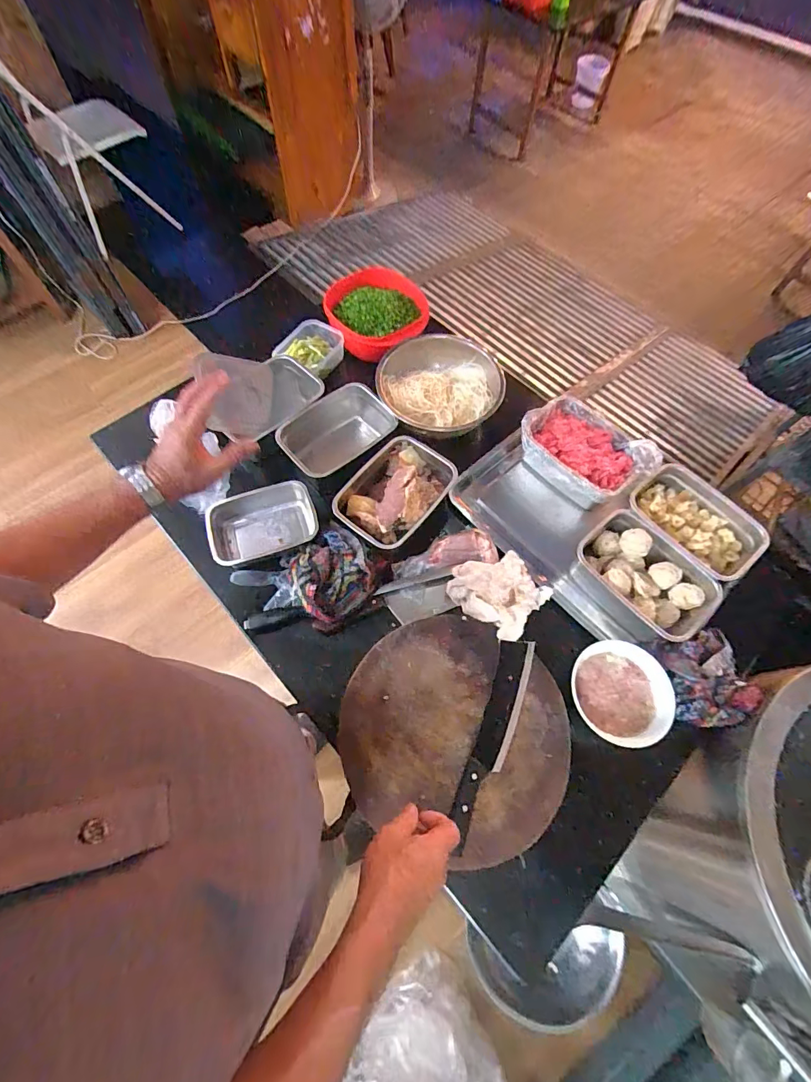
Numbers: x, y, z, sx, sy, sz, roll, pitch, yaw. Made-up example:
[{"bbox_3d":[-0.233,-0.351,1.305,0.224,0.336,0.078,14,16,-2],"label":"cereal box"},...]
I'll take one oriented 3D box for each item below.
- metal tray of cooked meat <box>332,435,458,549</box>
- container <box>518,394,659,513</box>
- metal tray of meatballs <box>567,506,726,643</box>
[{"bbox_3d":[-0.013,-0.090,0.763,0.145,0.087,0.214,37,70,14],"label":"metal tray of cooked meat"},{"bbox_3d":[0.340,-0.172,0.829,0.177,0.082,0.227,-34,71,-15],"label":"container"},{"bbox_3d":[0.394,0.066,0.730,0.146,0.084,0.207,-40,72,-17],"label":"metal tray of meatballs"}]

